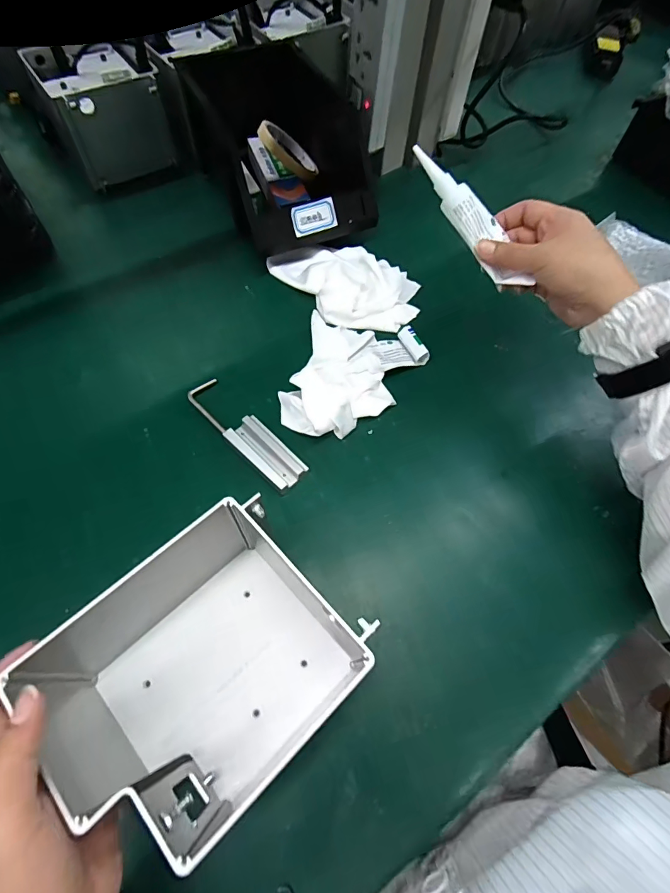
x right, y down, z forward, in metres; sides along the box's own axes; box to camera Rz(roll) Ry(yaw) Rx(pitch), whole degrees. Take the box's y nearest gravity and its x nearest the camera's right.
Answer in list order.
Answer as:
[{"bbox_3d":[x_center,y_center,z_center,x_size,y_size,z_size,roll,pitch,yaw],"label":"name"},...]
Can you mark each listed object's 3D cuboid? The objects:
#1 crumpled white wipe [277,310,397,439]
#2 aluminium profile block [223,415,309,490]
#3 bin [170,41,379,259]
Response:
[{"bbox_3d":[-0.005,-0.082,0.438,0.112,0.034,0.154,-8,63,-7],"label":"crumpled white wipe"},{"bbox_3d":[-0.063,0.006,0.395,0.076,0.015,0.036,41,67,17],"label":"aluminium profile block"},{"bbox_3d":[-0.057,-0.356,0.532,0.180,0.117,0.237,-22,66,-14],"label":"bin"}]

